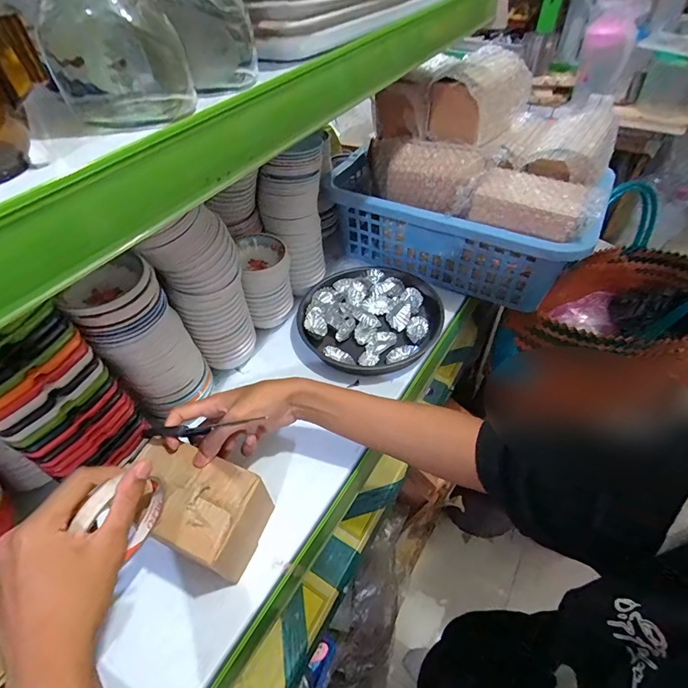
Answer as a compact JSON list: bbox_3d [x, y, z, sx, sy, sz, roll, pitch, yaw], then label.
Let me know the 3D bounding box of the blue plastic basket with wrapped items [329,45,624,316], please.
[{"bbox_3d":[0.193,-0.267,0.630,0.393,0.268,0.260,24,54,22],"label":"blue plastic basket with wrapped items"}]

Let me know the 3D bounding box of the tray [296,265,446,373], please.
[{"bbox_3d":[0.042,-0.048,0.614,0.209,0.033,0.219,-1,48,2],"label":"tray"}]

